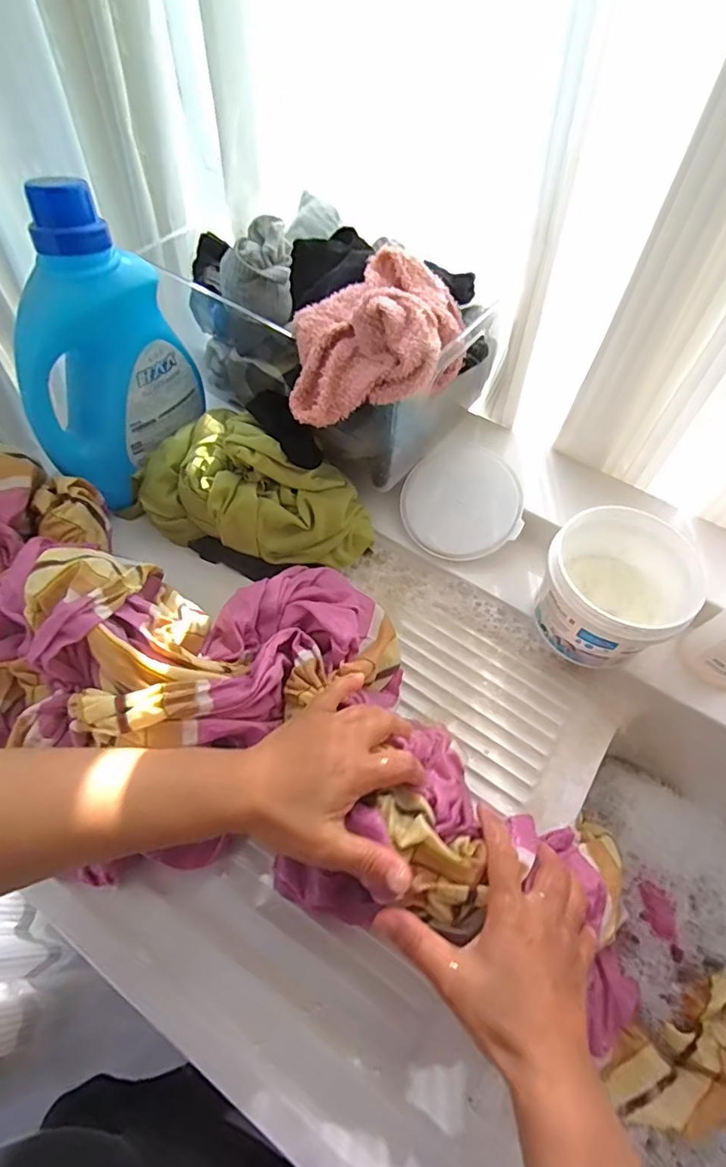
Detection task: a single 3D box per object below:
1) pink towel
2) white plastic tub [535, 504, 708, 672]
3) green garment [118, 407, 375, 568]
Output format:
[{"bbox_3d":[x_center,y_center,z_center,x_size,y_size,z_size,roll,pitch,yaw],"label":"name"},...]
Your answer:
[{"bbox_3d":[0.018,-0.209,0.483,0.145,0.097,0.166,7,60,3],"label":"pink towel"},{"bbox_3d":[0.227,0.010,0.525,0.124,0.109,0.115,0,60,-1],"label":"white plastic tub"},{"bbox_3d":[-0.117,-0.095,0.566,0.245,0.110,0.132,28,63,14],"label":"green garment"}]

